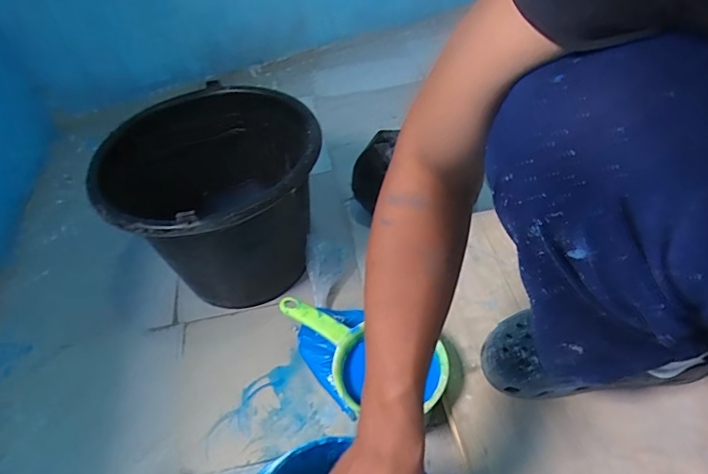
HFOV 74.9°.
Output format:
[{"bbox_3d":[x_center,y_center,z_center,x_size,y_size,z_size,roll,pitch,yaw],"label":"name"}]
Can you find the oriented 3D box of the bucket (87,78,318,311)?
[{"bbox_3d":[-0.204,-0.043,0.781,0.324,0.283,0.330,-3,46,3],"label":"bucket"}]

